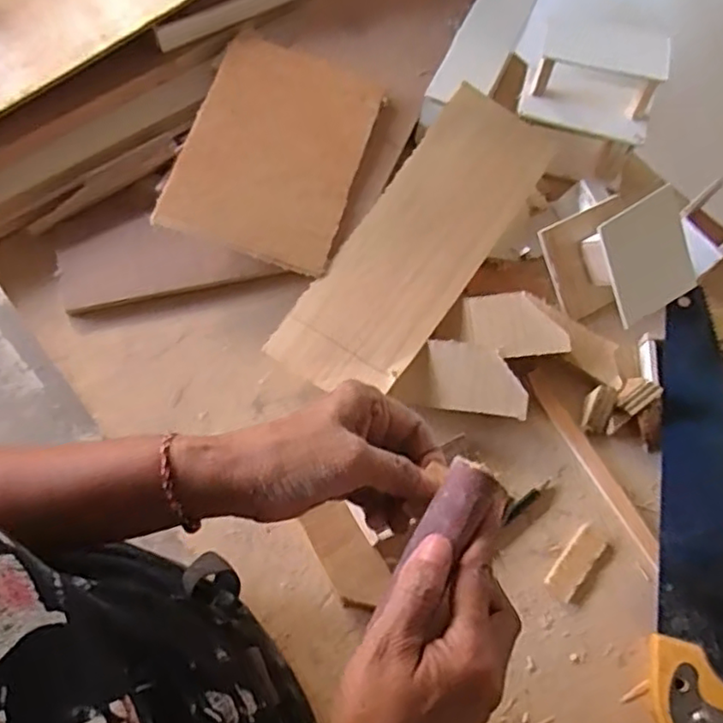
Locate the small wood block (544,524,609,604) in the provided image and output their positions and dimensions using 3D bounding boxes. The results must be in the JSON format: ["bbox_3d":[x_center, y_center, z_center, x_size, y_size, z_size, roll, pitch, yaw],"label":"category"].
[{"bbox_3d":[0.156,0.145,0.472,0.022,0.006,0.056,38,64,19],"label":"small wood block"}]

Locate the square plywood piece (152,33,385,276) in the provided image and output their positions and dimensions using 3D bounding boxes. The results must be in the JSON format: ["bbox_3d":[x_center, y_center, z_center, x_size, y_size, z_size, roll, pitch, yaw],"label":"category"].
[{"bbox_3d":[-0.071,-0.174,0.541,0.138,0.010,0.187,19,75,-5],"label":"square plywood piece"}]

